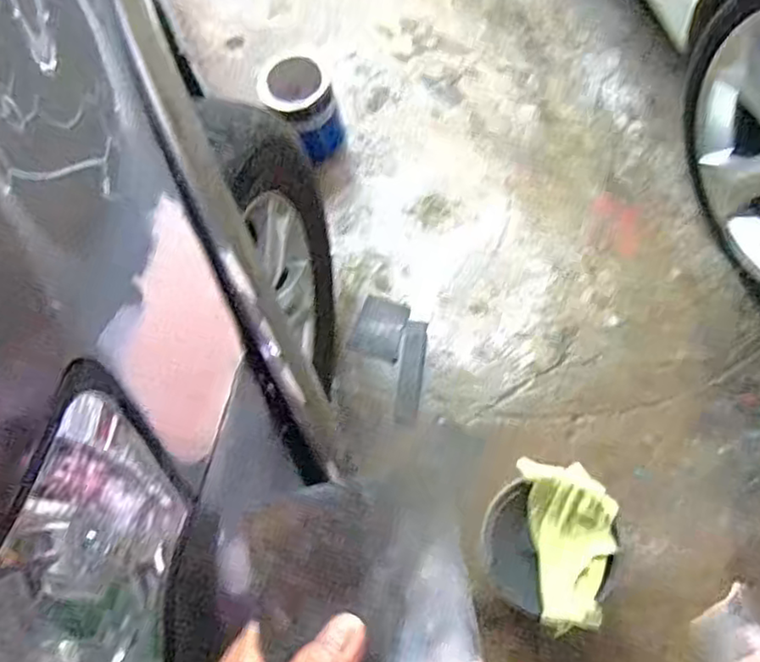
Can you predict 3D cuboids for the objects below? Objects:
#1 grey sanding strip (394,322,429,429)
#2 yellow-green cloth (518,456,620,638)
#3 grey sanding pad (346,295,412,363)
[{"bbox_3d":[0.069,0.087,1.431,0.051,0.016,0.229,6,72,5],"label":"grey sanding strip"},{"bbox_3d":[0.319,0.346,1.095,0.139,0.063,0.267,-5,72,2],"label":"yellow-green cloth"},{"bbox_3d":[0.002,-0.009,1.472,0.111,0.014,0.140,18,74,9],"label":"grey sanding pad"}]

